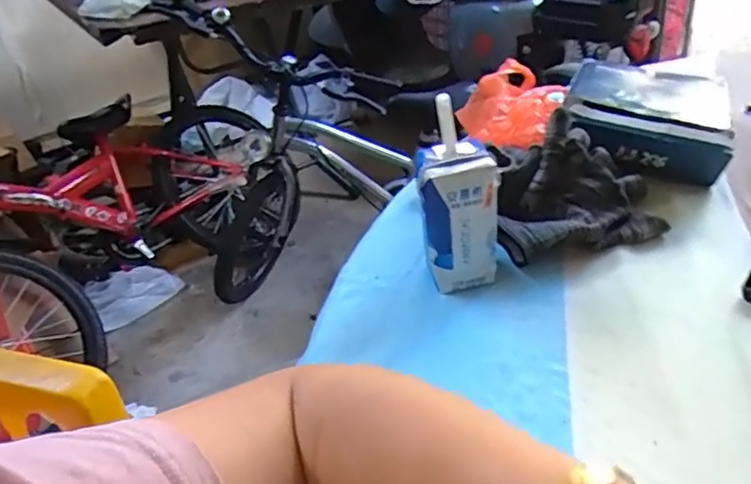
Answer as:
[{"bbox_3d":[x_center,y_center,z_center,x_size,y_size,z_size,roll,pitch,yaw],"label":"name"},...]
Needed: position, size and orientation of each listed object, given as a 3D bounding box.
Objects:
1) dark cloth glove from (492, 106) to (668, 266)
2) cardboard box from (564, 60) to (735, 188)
[{"bbox_3d":[0.158,-0.040,0.474,0.128,0.072,0.099,-2,36,6],"label":"dark cloth glove"},{"bbox_3d":[0.251,-0.115,0.573,0.137,0.059,0.178,7,38,19],"label":"cardboard box"}]

